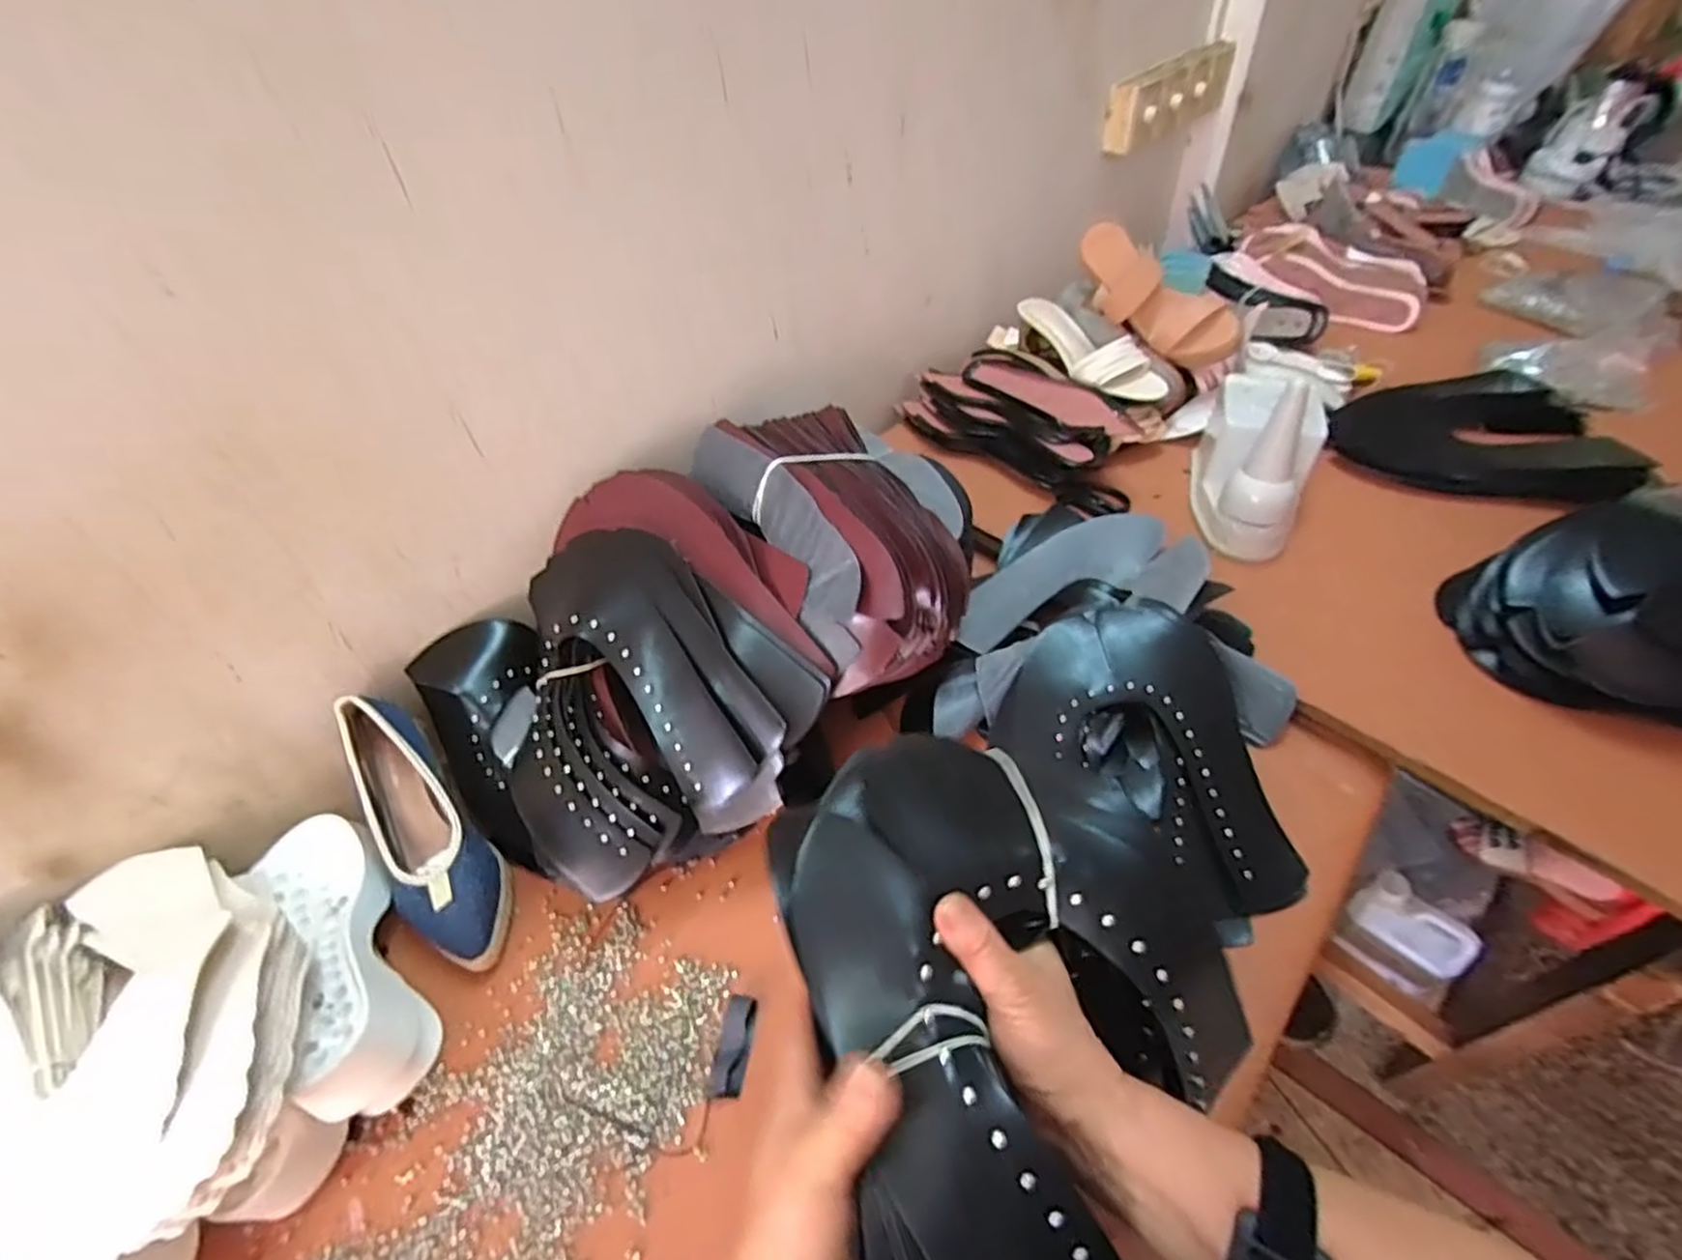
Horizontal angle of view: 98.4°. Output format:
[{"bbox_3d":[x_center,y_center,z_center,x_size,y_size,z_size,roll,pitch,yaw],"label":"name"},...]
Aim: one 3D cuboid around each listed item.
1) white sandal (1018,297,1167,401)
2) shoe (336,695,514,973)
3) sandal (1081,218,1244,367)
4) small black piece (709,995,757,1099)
[{"bbox_3d":[0.307,-0.354,0.906,0.090,0.053,0.211,-34,69,-24],"label":"white sandal"},{"bbox_3d":[-0.343,0.165,0.591,0.074,0.063,0.230,-30,75,-21],"label":"shoe"},{"bbox_3d":[0.384,-0.409,0.893,0.227,0.070,0.058,43,59,3],"label":"sandal"},{"bbox_3d":[-0.078,0.301,0.526,0.023,0.009,0.064,5,48,9],"label":"small black piece"}]

